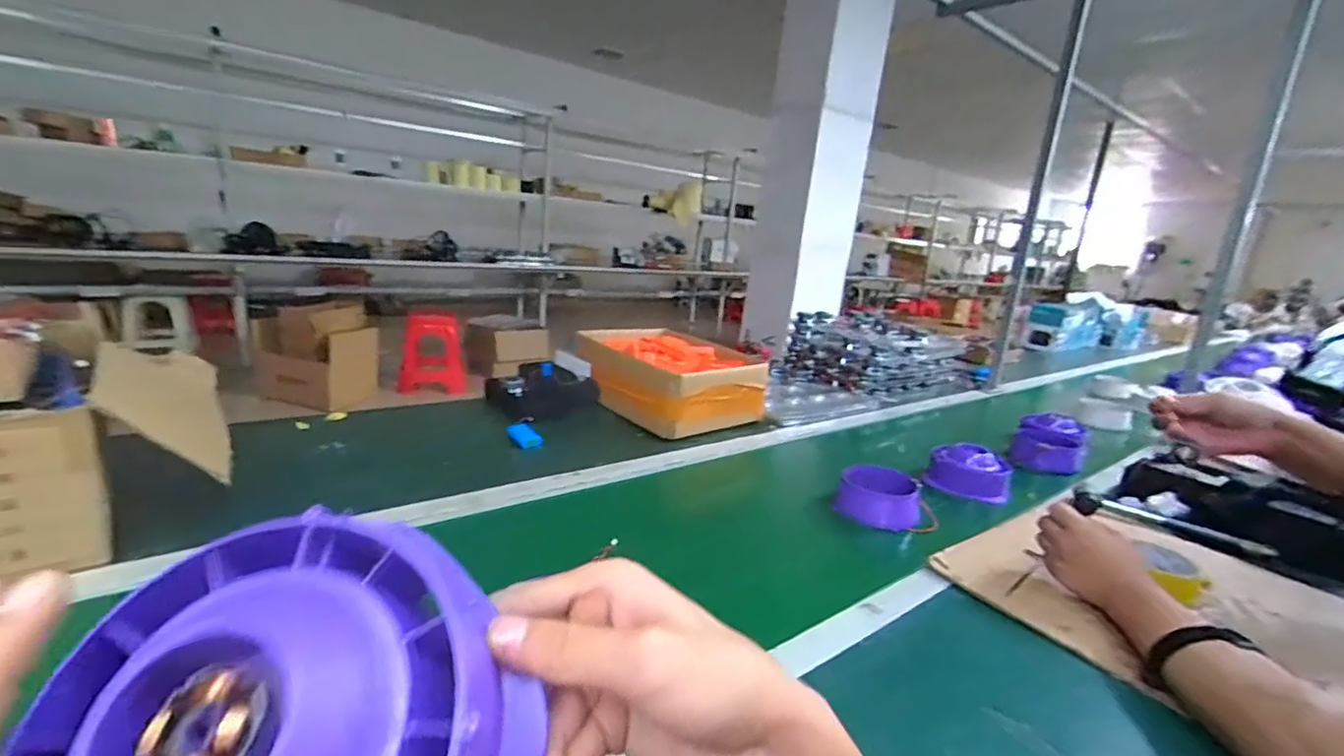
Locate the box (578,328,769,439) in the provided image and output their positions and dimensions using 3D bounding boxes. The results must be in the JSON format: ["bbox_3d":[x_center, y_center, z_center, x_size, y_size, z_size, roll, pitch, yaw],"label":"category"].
[{"bbox_3d":[-0.014,-0.005,1.256,0.276,0.129,0.358,-7,20,-39],"label":"box"}]

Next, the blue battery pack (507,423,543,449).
[{"bbox_3d":[-0.262,0.099,1.020,0.039,0.017,0.092,-5,19,-34],"label":"blue battery pack"}]

